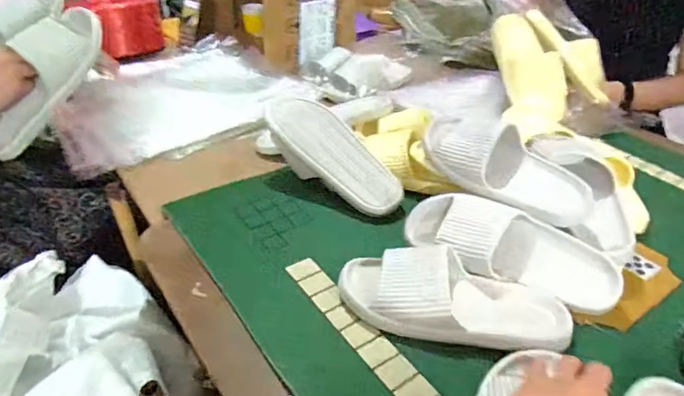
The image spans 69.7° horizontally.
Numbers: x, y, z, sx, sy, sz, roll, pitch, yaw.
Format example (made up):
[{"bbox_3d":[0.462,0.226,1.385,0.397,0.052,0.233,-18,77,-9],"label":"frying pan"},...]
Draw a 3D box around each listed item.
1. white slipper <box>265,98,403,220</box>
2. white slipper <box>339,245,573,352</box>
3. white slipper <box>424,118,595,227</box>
[{"bbox_3d":[-0.016,-0.060,0.778,0.256,0.070,0.092,42,47,15],"label":"white slipper"},{"bbox_3d":[0.129,0.112,0.569,0.259,0.062,0.101,7,34,9],"label":"white slipper"},{"bbox_3d":[0.224,-0.041,0.692,0.250,0.078,0.114,33,67,18],"label":"white slipper"}]

